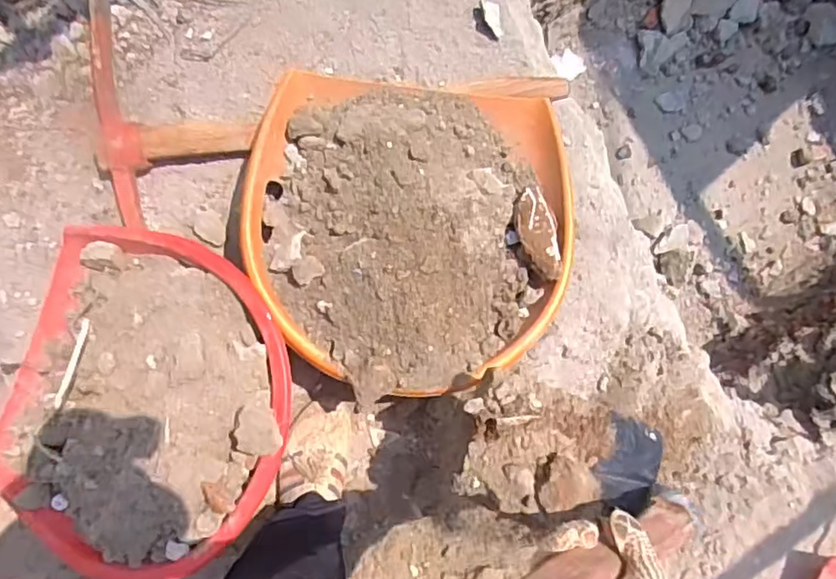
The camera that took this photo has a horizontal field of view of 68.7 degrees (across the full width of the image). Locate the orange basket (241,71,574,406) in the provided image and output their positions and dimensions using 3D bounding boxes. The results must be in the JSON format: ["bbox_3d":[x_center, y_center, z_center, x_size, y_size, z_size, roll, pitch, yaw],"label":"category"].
[{"bbox_3d":[-0.006,-0.078,0.794,0.434,0.149,0.421,2,90,-4],"label":"orange basket"}]

